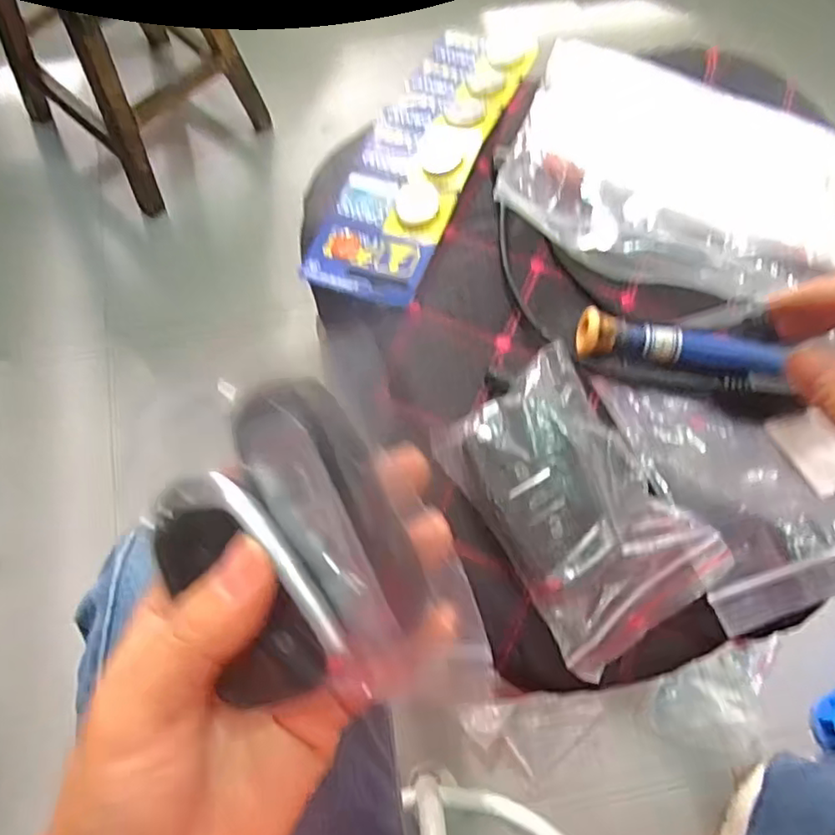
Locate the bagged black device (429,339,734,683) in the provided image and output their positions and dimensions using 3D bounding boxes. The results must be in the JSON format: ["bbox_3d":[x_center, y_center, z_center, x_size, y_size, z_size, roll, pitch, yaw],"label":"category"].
[{"bbox_3d":[0.057,0.030,0.224,0.061,0.024,0.097,-29,73,-12],"label":"bagged black device"}]

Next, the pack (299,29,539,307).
[{"bbox_3d":[0.006,-0.129,0.295,0.052,0.014,0.172,22,71,6],"label":"pack"}]

